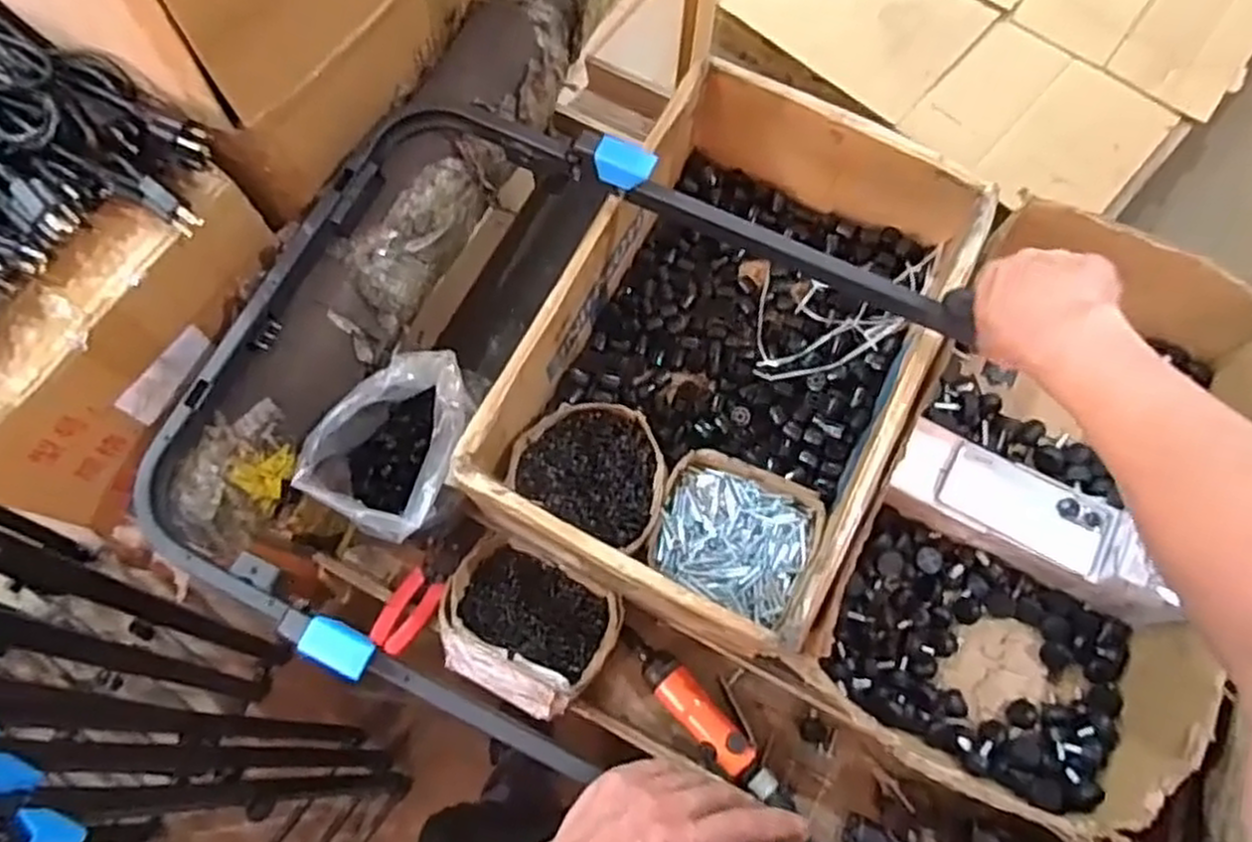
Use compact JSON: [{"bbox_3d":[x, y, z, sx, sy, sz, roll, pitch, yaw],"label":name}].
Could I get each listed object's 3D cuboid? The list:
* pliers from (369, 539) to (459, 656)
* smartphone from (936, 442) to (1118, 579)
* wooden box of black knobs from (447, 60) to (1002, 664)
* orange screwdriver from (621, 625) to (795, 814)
[{"bbox_3d":[-0.226,0.188,0.848,0.046,0.020,0.129,25,60,8],"label":"pliers"},{"bbox_3d":[0.404,0.088,0.794,0.164,0.010,0.071,26,90,10],"label":"smartphone"},{"bbox_3d":[0.114,-0.071,0.816,0.346,0.163,0.519,26,74,8],"label":"wooden box of black knobs"},{"bbox_3d":[0.088,0.309,0.819,0.066,0.038,0.231,-36,75,-11],"label":"orange screwdriver"}]

